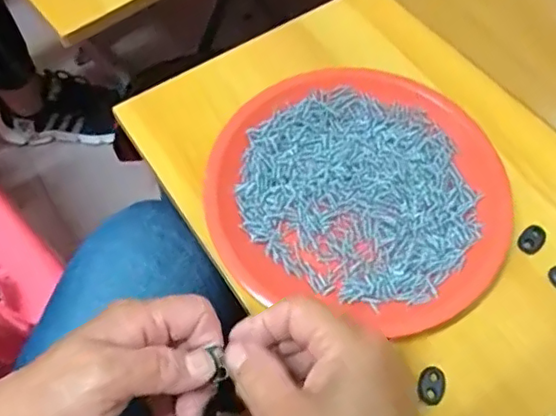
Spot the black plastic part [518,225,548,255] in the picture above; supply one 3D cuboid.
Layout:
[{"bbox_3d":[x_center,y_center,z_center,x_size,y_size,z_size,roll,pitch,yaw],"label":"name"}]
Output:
[{"bbox_3d":[0.170,0.020,0.394,0.023,0.004,0.015,-40,70,-19],"label":"black plastic part"}]

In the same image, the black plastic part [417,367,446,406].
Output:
[{"bbox_3d":[0.091,0.105,0.351,0.016,0.004,0.022,21,65,9],"label":"black plastic part"}]

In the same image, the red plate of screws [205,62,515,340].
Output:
[{"bbox_3d":[0.058,-0.016,0.400,0.186,0.021,0.183,0,63,-1],"label":"red plate of screws"}]

